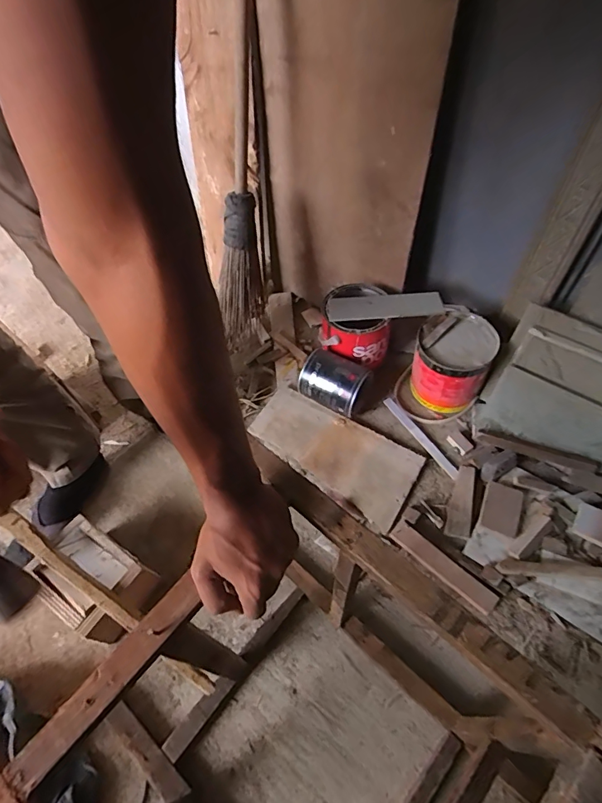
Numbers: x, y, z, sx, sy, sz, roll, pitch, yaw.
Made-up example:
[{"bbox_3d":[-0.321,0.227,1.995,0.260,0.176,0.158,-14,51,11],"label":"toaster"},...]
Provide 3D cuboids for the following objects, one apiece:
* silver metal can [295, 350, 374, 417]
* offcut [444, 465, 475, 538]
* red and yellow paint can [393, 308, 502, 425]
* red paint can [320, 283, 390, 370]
[{"bbox_3d":[0.071,-0.037,0.931,0.141,0.092,0.105,31,63,21],"label":"silver metal can"},{"bbox_3d":[0.300,0.186,0.825,0.042,0.010,0.143,12,55,12],"label":"offcut"},{"bbox_3d":[0.301,-0.072,0.920,0.164,0.164,0.187,20,59,15],"label":"red and yellow paint can"},{"bbox_3d":[0.125,-0.154,0.988,0.156,0.147,0.164,17,58,13],"label":"red paint can"}]

